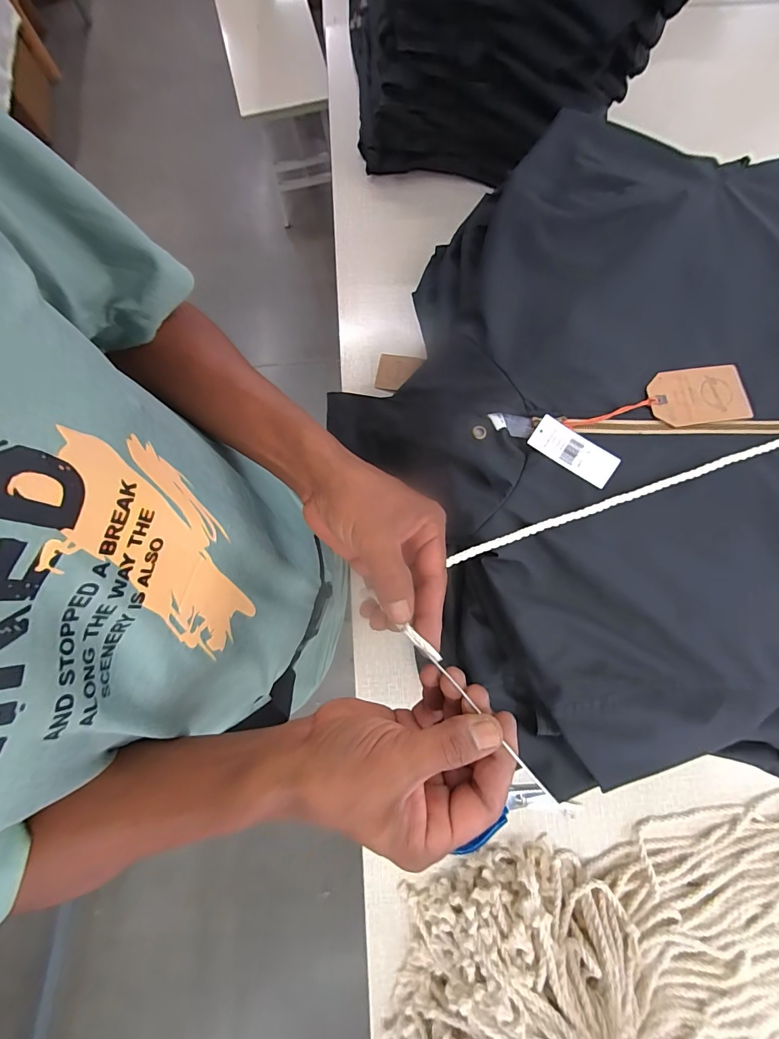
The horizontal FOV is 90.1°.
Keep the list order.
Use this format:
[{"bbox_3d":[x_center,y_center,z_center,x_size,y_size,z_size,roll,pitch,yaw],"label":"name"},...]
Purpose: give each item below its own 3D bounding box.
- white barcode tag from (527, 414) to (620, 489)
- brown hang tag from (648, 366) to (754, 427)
[{"bbox_3d":[0.176,-0.065,0.371,0.082,0.004,0.033,33,93,3],"label":"white barcode tag"},{"bbox_3d":[0.304,-0.122,0.384,0.098,0.004,0.058,-8,80,-3],"label":"brown hang tag"}]

